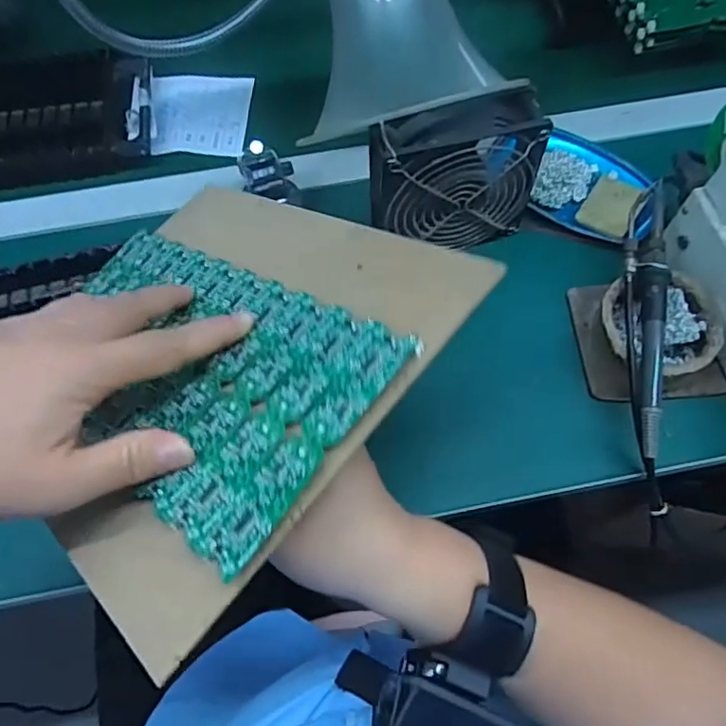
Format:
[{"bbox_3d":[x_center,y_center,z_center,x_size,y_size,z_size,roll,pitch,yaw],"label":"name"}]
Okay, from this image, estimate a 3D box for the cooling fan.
[{"bbox_3d":[0.065,-0.135,0.442,0.122,0.115,0.046,-12,66,-4],"label":"cooling fan"}]

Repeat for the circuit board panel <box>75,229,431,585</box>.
[{"bbox_3d":[-0.098,-0.003,0.319,0.243,0.004,0.122,25,69,38],"label":"circuit board panel"}]

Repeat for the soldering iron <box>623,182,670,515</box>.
[{"bbox_3d":[0.200,-0.017,0.419,0.030,0.054,0.227,5,66,4],"label":"soldering iron"}]

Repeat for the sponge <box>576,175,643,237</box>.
[{"bbox_3d":[0.209,-0.133,0.502,0.040,0.006,0.054,28,69,14],"label":"sponge"}]

